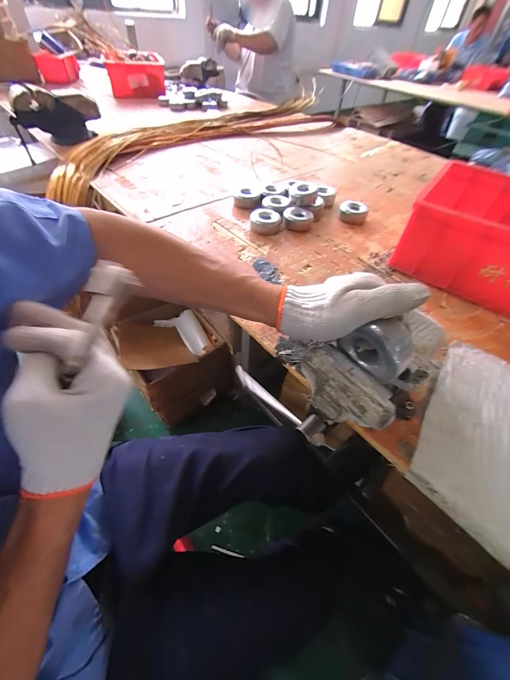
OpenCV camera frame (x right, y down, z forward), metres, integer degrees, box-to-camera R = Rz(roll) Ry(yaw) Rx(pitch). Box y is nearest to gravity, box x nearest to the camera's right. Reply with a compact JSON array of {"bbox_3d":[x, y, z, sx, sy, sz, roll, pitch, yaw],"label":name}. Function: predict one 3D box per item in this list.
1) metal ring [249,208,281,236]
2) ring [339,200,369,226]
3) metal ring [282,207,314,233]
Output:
[{"bbox_3d":[0.027,-0.293,0.695,0.074,0.035,0.074,9,50,2],"label":"metal ring"},{"bbox_3d":[0.265,-0.343,0.746,0.072,0.039,0.072,2,50,-3],"label":"ring"},{"bbox_3d":[0.109,-0.305,0.705,0.072,0.035,0.069,2,50,-3],"label":"metal ring"}]

